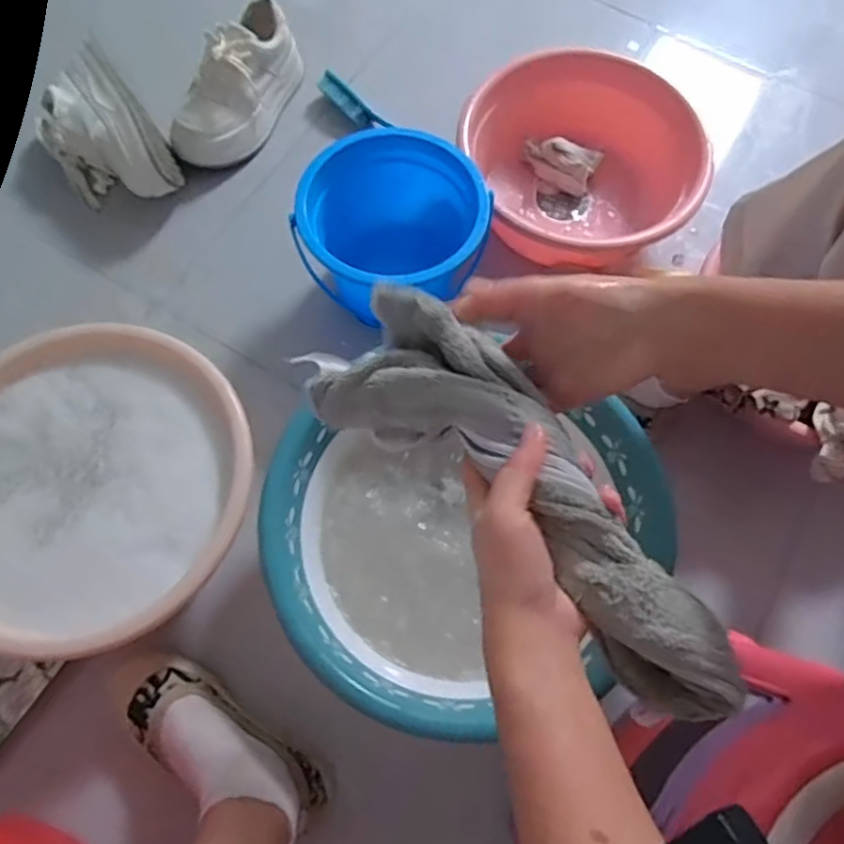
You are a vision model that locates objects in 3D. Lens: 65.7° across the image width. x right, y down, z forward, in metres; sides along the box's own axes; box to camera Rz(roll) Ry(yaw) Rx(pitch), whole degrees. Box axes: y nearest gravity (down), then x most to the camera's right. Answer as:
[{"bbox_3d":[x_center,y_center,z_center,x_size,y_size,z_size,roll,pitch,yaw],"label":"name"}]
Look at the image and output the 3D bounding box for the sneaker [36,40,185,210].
[{"bbox_3d":[-0.406,-0.360,0.843,0.126,0.093,0.218,-38,75,-14],"label":"sneaker"}]

